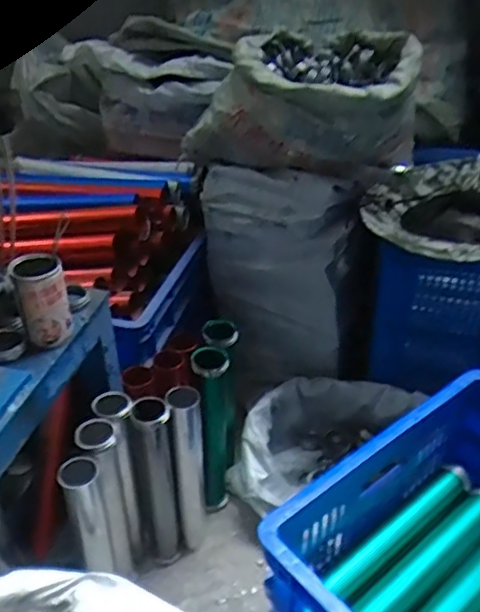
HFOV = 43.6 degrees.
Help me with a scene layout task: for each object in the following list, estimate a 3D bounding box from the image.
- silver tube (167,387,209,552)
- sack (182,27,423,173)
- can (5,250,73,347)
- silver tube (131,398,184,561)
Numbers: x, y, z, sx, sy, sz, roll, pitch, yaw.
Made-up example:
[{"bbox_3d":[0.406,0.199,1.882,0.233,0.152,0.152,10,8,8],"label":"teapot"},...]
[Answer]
[{"bbox_3d":[-0.085,0.280,1.009,0.059,0.343,0.048,-2,34,-5],"label":"silver tube"},{"bbox_3d":[0.149,-0.421,1.224,0.393,0.205,0.356,18,37,23],"label":"sack"},{"bbox_3d":[-0.260,-0.004,0.790,0.063,0.115,0.059,-15,37,-23],"label":"can"},{"bbox_3d":[-0.134,0.302,0.993,0.060,0.357,0.049,-5,35,-10],"label":"silver tube"}]

